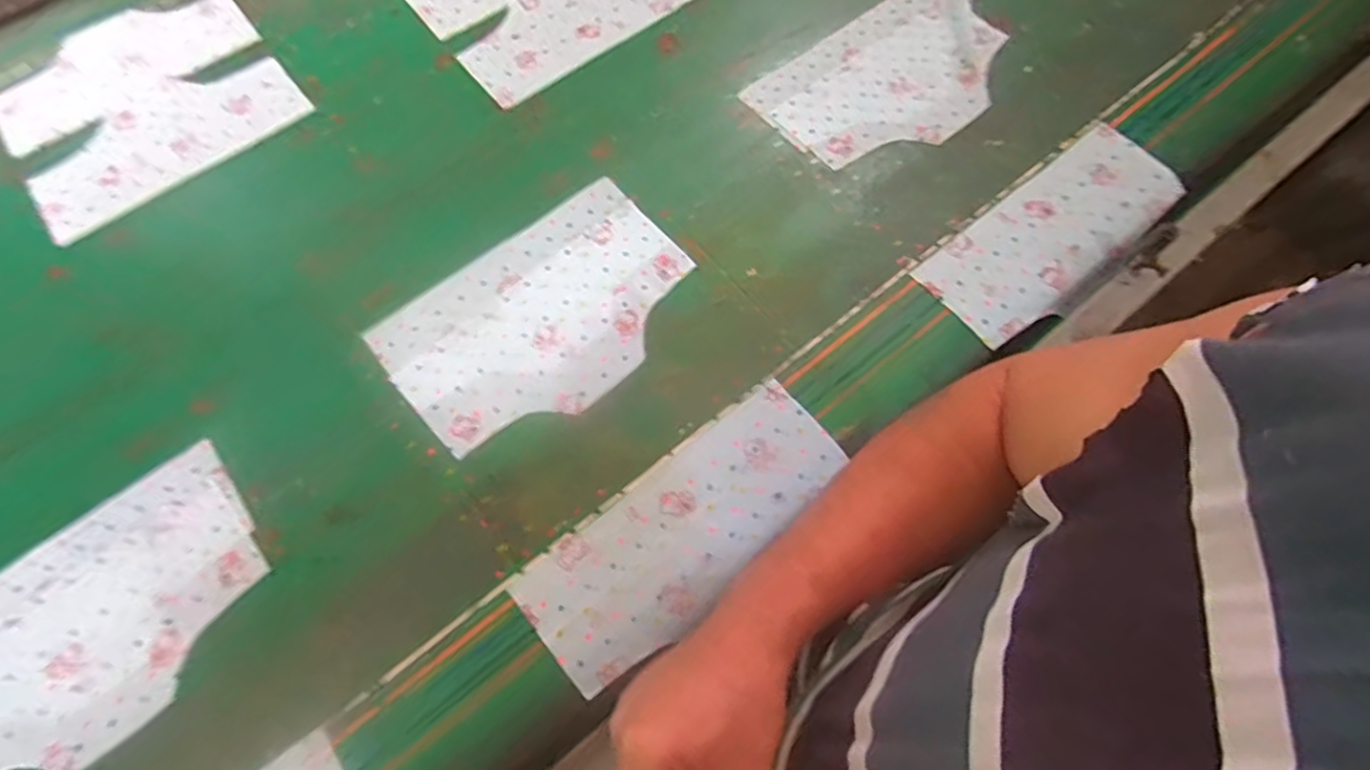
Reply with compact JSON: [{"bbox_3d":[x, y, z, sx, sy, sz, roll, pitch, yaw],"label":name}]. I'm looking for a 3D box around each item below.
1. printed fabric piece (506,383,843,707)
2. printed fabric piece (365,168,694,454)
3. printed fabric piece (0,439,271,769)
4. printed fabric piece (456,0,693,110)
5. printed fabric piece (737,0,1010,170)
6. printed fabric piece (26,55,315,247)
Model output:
[{"bbox_3d":[0.003,0.131,0.632,0.317,0.004,0.126,-37,70,-13],"label":"printed fabric piece"},{"bbox_3d":[-0.149,-0.074,0.727,0.318,0.006,0.215,-38,70,-13],"label":"printed fabric piece"},{"bbox_3d":[-0.547,0.225,0.613,0.328,0.009,0.211,-37,69,-13],"label":"printed fabric piece"},{"bbox_3d":[-0.148,-0.497,0.910,0.322,0.007,0.162,-38,70,-13],"label":"printed fabric piece"},{"bbox_3d":[0.257,-0.382,0.841,0.320,0.011,0.208,-37,70,-13],"label":"printed fabric piece"},{"bbox_3d":[-0.656,-0.318,0.862,0.325,0.006,0.172,-35,70,-12],"label":"printed fabric piece"}]

